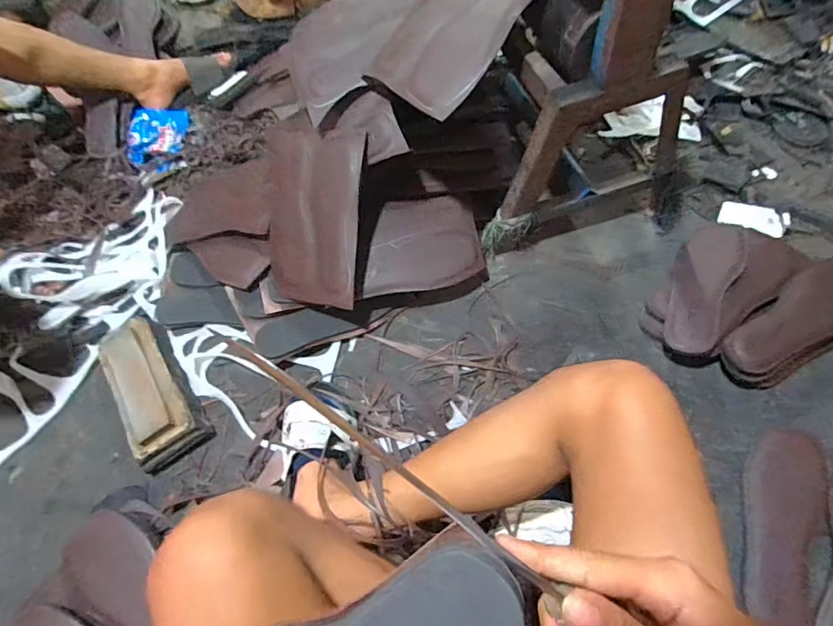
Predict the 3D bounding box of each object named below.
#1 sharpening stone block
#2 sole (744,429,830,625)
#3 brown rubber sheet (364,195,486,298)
[{"bbox_3d":[-0.415,0.113,0.711,0.099,0.061,0.249,-33,63,-12],"label":"sharpening stone block"},{"bbox_3d":[0.463,0.261,0.572,0.086,0.026,0.253,20,65,15],"label":"sole"},{"bbox_3d":[0.008,-0.114,0.755,0.194,0.011,0.149,-9,84,-7],"label":"brown rubber sheet"}]

